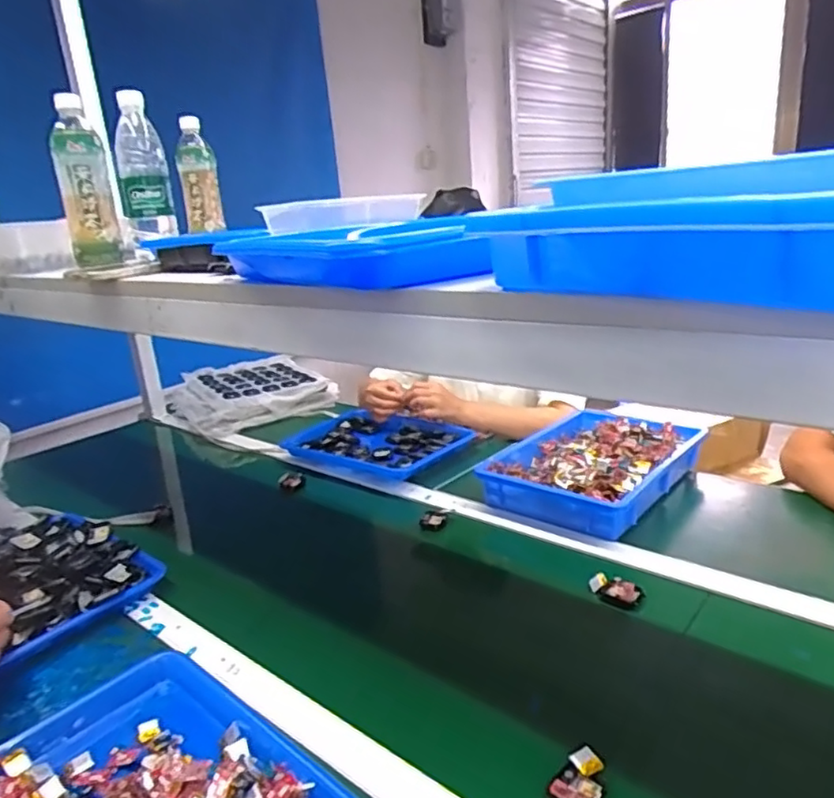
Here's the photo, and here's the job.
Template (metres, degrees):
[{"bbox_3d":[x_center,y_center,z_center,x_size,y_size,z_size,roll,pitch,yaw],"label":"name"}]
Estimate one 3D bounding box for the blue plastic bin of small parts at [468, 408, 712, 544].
[{"bbox_3d":[0.290,0.108,1.035,0.251,0.065,0.345,8,20,43],"label":"blue plastic bin of small parts"}]

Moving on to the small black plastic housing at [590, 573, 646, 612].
[{"bbox_3d":[0.240,0.231,0.753,0.034,0.020,0.063,-16,18,-35],"label":"small black plastic housing"}]

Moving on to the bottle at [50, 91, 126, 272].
[{"bbox_3d":[-0.438,-0.283,0.827,0.060,0.217,0.079,-11,15,-21],"label":"bottle"}]

